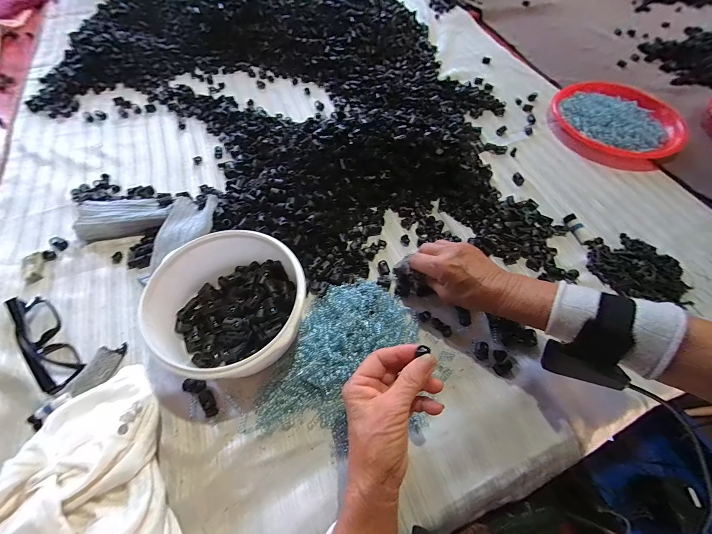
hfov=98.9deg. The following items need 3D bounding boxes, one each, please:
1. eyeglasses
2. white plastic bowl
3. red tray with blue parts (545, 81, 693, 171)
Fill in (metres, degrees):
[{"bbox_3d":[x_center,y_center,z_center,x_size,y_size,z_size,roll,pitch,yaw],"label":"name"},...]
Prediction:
[{"bbox_3d":[-0.359,0.081,0.351,0.137,0.026,0.035,41,66,21],"label":"eyeglasses"},{"bbox_3d":[-0.141,0.040,0.347,0.173,0.073,0.159,0,60,-1],"label":"white plastic bowl"},{"bbox_3d":[0.409,-0.245,0.509,0.116,0.043,0.230,-29,53,11],"label":"red tray with blue parts"}]

